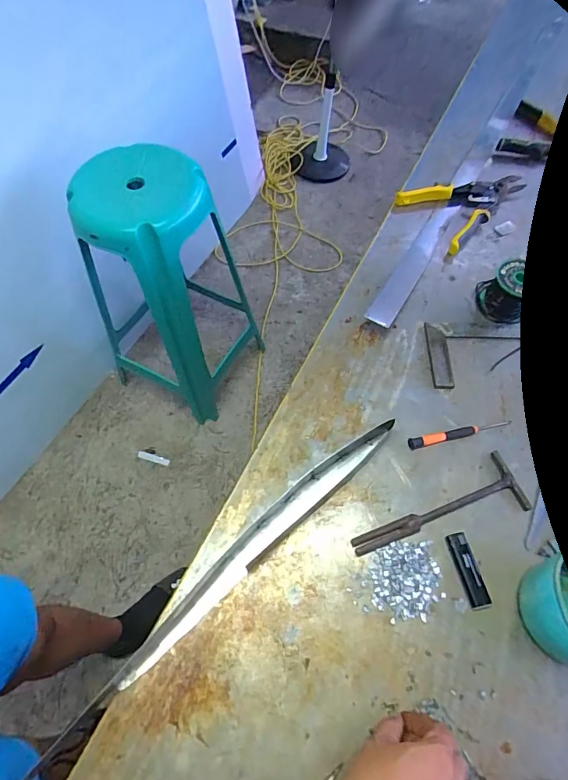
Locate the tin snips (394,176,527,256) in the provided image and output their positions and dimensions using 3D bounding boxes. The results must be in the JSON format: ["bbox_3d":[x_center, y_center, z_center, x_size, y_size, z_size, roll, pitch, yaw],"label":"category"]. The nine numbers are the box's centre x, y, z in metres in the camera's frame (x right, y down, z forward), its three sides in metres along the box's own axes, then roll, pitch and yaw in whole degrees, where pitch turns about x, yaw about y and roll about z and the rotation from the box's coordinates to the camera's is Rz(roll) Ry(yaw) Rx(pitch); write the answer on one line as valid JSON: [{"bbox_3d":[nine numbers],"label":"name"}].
[{"bbox_3d":[0.311,-0.351,0.796,0.151,0.026,0.221,40,69,20],"label":"tin snips"}]

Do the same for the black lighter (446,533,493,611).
[{"bbox_3d":[0.213,0.208,0.505,0.025,0.010,0.081,-13,62,-6],"label":"black lighter"}]

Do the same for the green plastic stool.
[{"bbox_3d":[-0.322,-0.289,1.216,0.386,0.715,0.375,24,64,13],"label":"green plastic stool"}]

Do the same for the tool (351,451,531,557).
[{"bbox_3d":[0.188,0.149,0.533,0.223,0.010,0.070,-21,63,-10],"label":"tool"}]

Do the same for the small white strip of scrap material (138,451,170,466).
[{"bbox_3d":[-0.402,0.210,1.349,0.101,0.007,0.023,14,62,8],"label":"small white strip of scrap material"}]

